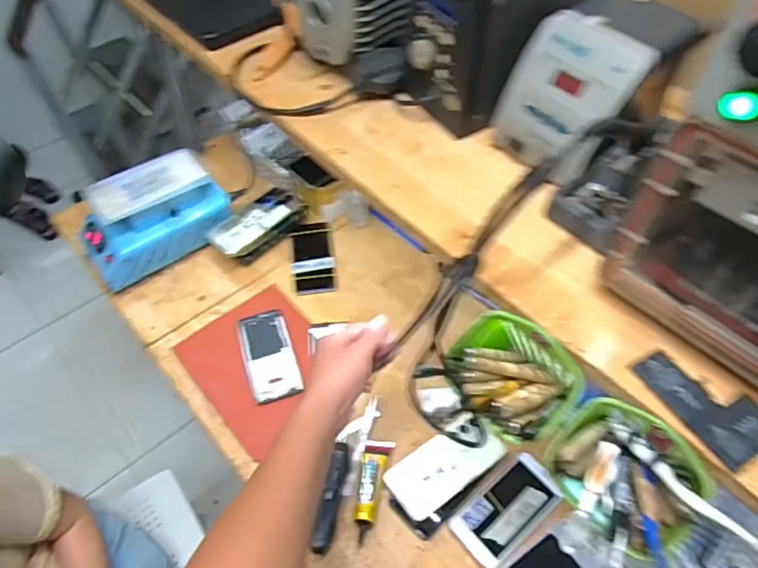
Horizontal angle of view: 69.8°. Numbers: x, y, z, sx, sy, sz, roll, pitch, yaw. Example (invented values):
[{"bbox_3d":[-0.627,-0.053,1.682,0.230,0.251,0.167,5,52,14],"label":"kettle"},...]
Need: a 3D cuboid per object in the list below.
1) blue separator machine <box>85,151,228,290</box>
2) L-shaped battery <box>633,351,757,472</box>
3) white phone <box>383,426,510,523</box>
[{"bbox_3d":[-0.397,-0.111,0.962,0.242,0.156,0.118,-38,61,-25],"label":"blue separator machine"},{"bbox_3d":[0.246,0.086,0.407,0.054,0.007,0.093,-29,59,-12],"label":"L-shaped battery"},{"bbox_3d":[0.095,0.254,0.765,0.170,0.015,0.079,-28,58,-20],"label":"white phone"}]

